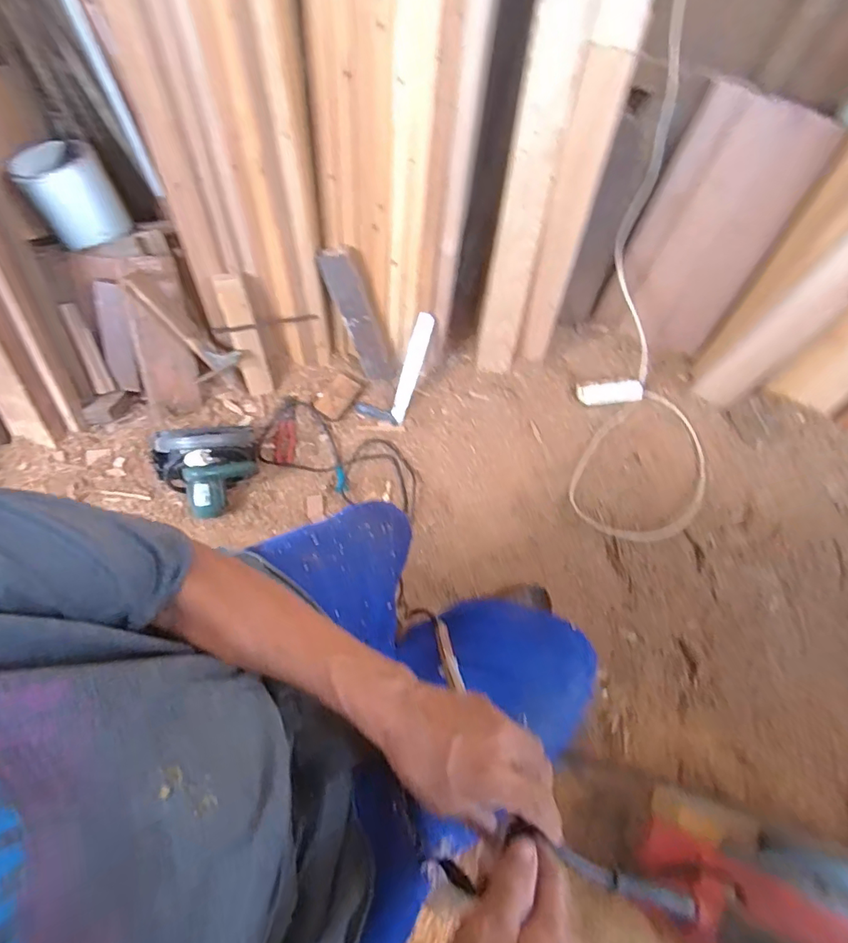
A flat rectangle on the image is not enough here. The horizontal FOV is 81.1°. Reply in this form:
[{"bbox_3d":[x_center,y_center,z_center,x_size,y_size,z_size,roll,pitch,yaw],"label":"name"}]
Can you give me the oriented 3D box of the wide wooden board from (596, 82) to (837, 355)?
[{"bbox_3d":[0.665,-0.564,1.194,0.294,0.539,0.046,34,43,15],"label":"wide wooden board"}]

